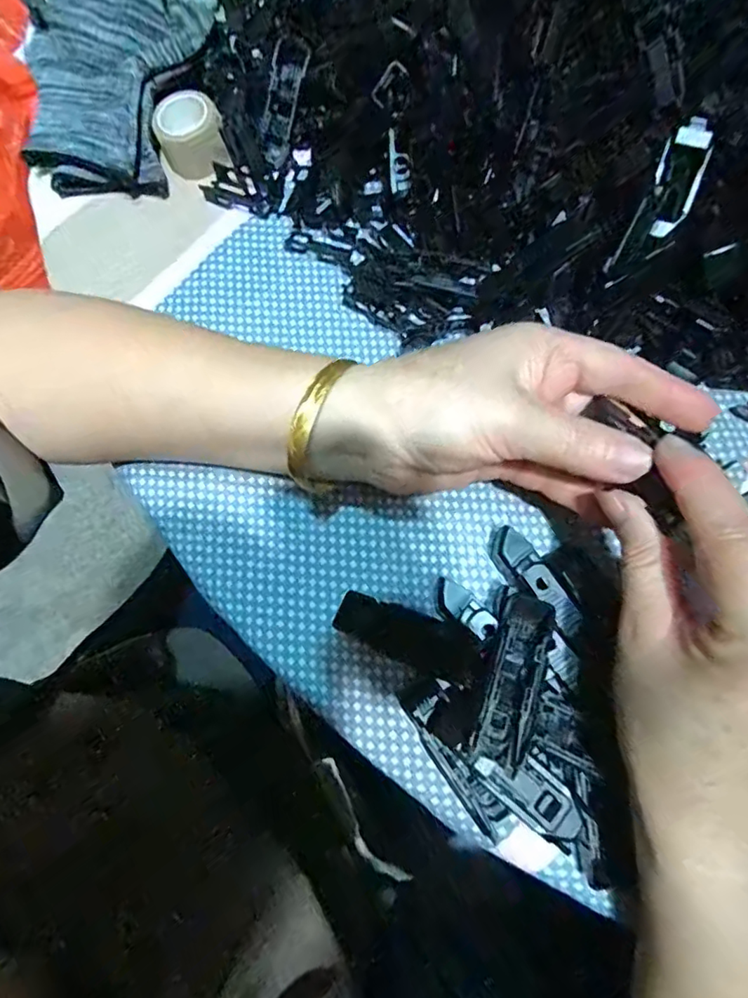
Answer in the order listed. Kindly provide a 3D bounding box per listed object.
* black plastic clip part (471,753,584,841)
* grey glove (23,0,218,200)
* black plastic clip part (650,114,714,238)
[{"bbox_3d":[0.061,0.113,0.208,0.044,0.005,0.020,37,78,9],"label":"black plastic clip part"},{"bbox_3d":[-0.145,-0.248,0.308,0.095,0.049,0.139,4,74,2],"label":"grey glove"},{"bbox_3d":[0.141,-0.148,0.249,0.020,0.004,0.048,13,107,4],"label":"black plastic clip part"}]

